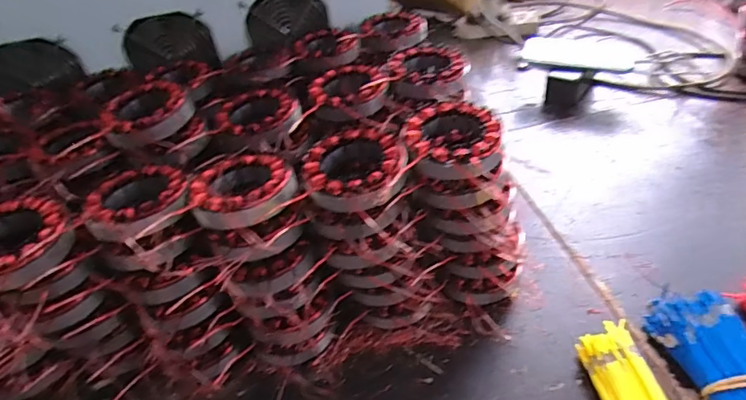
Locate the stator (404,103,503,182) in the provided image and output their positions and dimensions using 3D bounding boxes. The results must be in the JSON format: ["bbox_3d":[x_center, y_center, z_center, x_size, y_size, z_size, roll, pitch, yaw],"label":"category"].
[{"bbox_3d":[0.071,-0.051,0.421,0.079,0.029,0.092,-1,39,9],"label":"stator"}]

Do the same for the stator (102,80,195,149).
[{"bbox_3d":[-0.227,-0.088,0.484,0.083,0.032,0.094,-22,41,-18],"label":"stator"}]

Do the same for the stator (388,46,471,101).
[{"bbox_3d":[0.063,-0.143,0.536,0.087,0.024,0.094,6,41,17],"label":"stator"}]

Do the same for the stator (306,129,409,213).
[{"bbox_3d":[-0.014,-0.024,0.412,0.085,0.030,0.100,-11,39,-4],"label":"stator"}]

